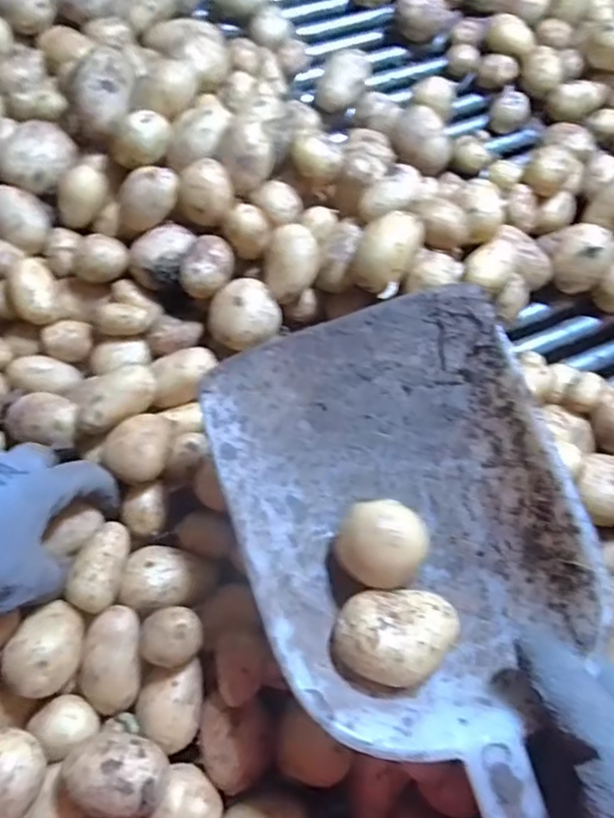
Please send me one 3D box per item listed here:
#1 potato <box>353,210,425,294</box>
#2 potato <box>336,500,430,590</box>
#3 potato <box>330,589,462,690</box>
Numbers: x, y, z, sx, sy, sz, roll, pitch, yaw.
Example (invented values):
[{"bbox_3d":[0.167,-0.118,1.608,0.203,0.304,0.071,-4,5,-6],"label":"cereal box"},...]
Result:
[{"bbox_3d":[0.058,-0.116,0.440,0.042,0.034,0.058,29,73,11],"label":"potato"},{"bbox_3d":[0.045,0.081,0.353,0.050,0.041,0.048,0,70,1],"label":"potato"},{"bbox_3d":[0.051,0.128,0.337,0.067,0.037,0.048,-3,70,-1],"label":"potato"}]

